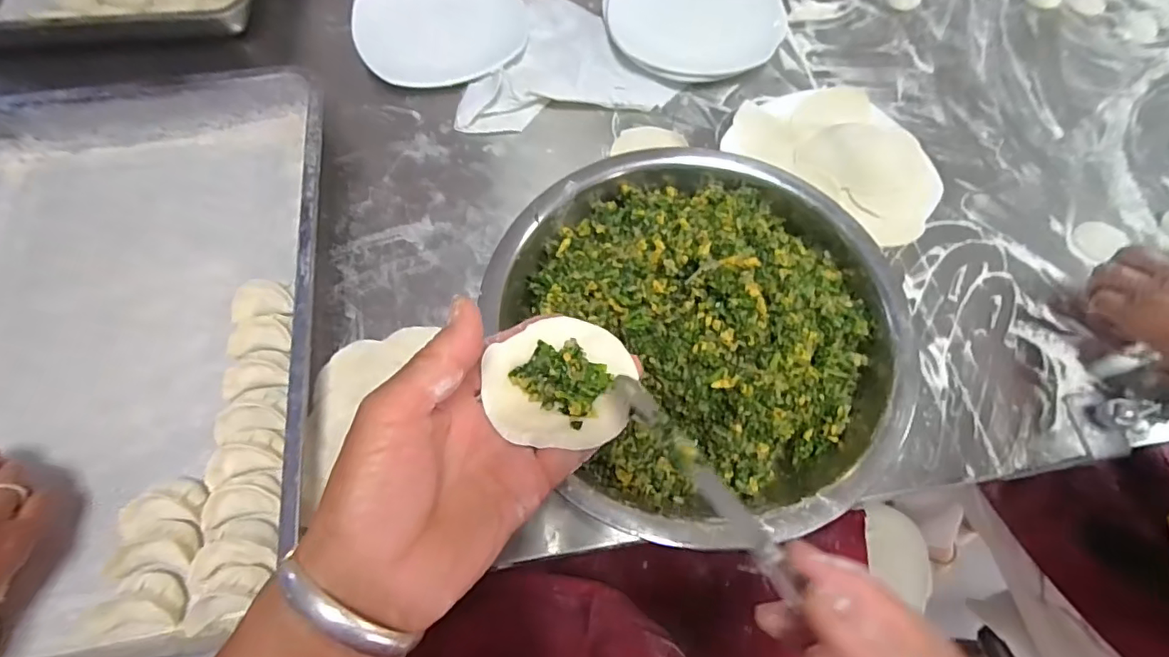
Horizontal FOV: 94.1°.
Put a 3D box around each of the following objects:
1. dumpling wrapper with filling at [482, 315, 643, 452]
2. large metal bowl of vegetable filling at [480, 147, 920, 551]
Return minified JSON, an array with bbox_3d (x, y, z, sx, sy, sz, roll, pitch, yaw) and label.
[{"bbox_3d":[-0.012,0.024,0.263,0.069,0.015,0.064,13,66,5],"label":"dumpling wrapper with filling"},{"bbox_3d":[0.084,-0.001,0.399,0.260,0.105,0.281,0,65,-1],"label":"large metal bowl of vegetable filling"}]

